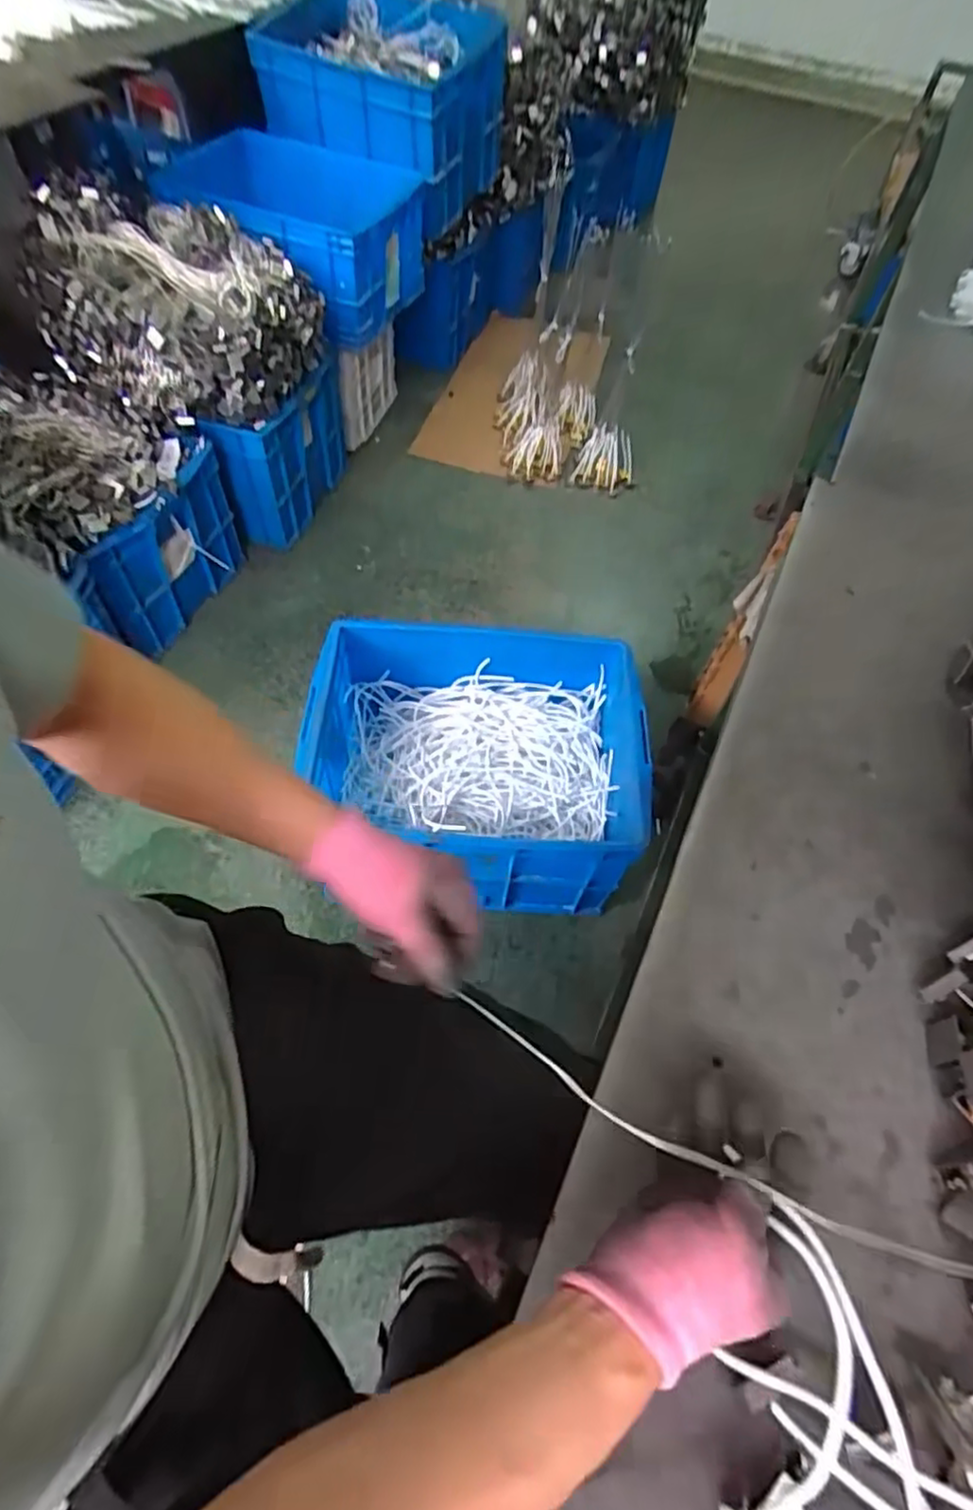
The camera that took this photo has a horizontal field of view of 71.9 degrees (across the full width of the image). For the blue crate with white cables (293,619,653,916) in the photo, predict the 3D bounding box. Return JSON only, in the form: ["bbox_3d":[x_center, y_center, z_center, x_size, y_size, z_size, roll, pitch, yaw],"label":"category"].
[{"bbox_3d":[-0.024,0.031,1.248,0.569,0.321,0.417,7,58,0],"label":"blue crate with white cables"}]

